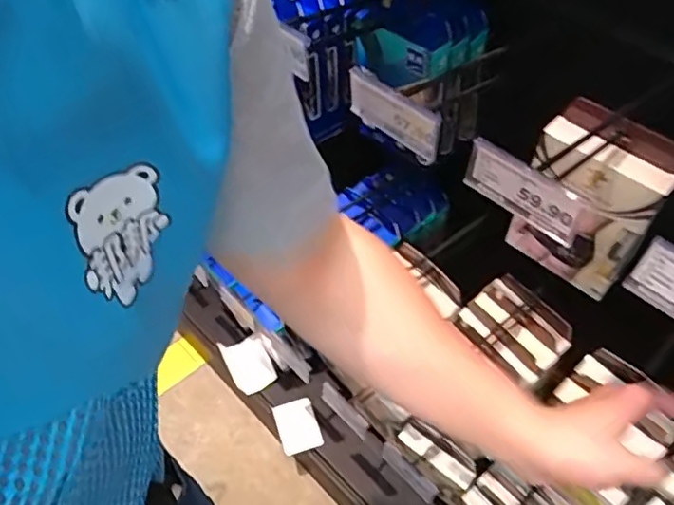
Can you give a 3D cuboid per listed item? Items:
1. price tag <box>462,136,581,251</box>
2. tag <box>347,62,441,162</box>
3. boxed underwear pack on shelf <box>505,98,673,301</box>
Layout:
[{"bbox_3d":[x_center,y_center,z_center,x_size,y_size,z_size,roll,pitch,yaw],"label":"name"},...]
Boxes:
[{"bbox_3d":[0.145,-0.049,0.460,0.008,0.046,0.101,-35,59,-28],"label":"price tag"},{"bbox_3d":[0.049,-0.123,0.520,0.007,0.058,0.103,-38,61,-24],"label":"tag"},{"bbox_3d":[0.272,-0.050,0.646,0.135,0.208,0.046,35,56,25],"label":"boxed underwear pack on shelf"}]

